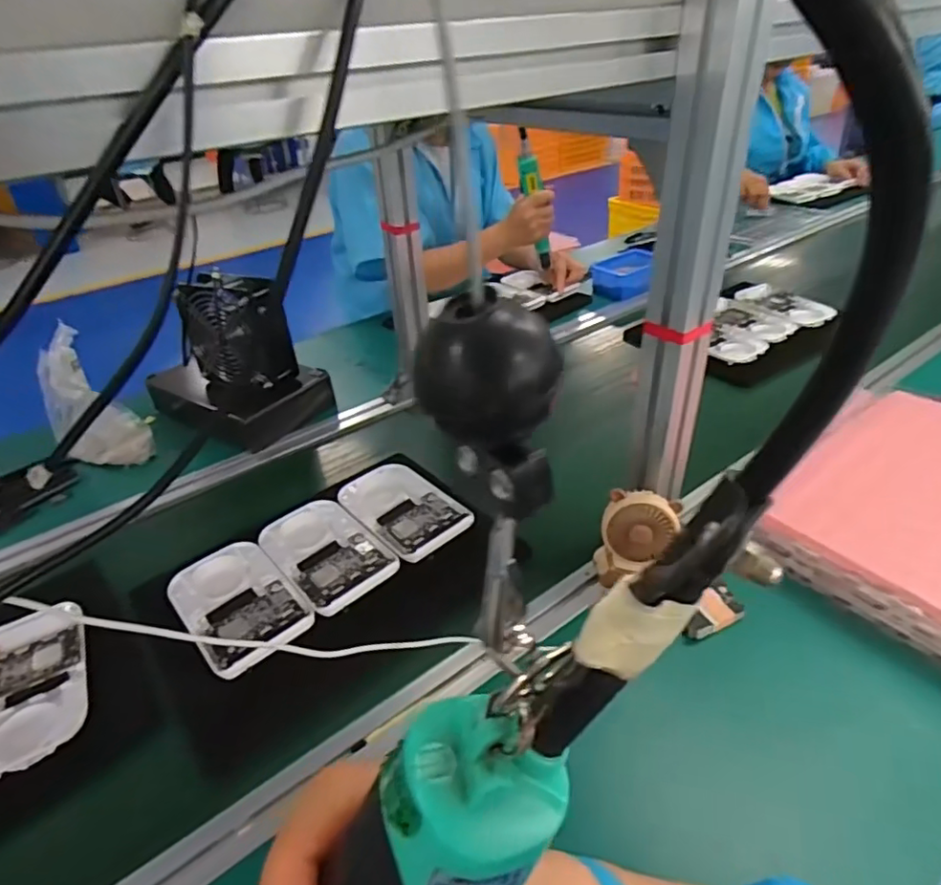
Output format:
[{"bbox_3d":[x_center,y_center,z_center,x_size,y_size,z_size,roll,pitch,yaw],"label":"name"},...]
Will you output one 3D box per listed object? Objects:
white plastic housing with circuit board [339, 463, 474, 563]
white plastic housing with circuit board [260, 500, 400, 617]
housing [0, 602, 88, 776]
[{"bbox_3d":[-0.083,0.073,0.695,0.098,0.016,0.167,-32,44,-30],"label":"white plastic housing with circuit board"},{"bbox_3d":[-0.156,0.112,0.636,0.097,0.014,0.162,-31,44,-29],"label":"white plastic housing with circuit board"},{"bbox_3d":[-0.393,0.213,0.514,0.097,0.027,0.144,-25,36,-21],"label":"housing"}]

